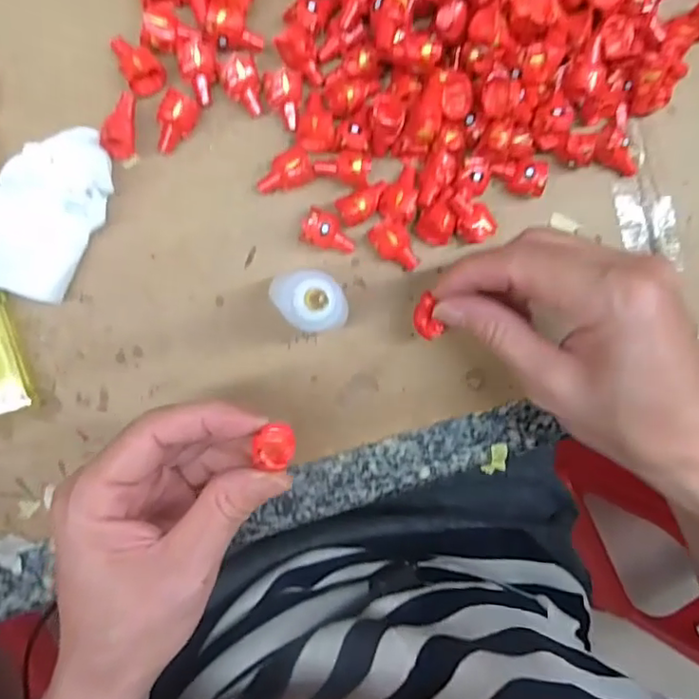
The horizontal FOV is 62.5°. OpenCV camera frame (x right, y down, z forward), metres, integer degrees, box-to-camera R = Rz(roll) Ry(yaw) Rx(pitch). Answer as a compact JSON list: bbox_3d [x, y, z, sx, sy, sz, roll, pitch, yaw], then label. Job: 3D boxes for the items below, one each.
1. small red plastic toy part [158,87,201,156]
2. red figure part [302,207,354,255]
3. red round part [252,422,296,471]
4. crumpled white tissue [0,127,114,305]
[{"bbox_3d":[-0.077,-0.100,0.255,0.016,0.012,0.027,25,90,-6],"label":"small red plastic toy part"},{"bbox_3d":[-0.009,-0.053,0.264,0.025,0.014,0.016,18,90,-6],"label":"red figure part"},{"bbox_3d":[-0.027,0.035,0.210,0.015,0.009,0.016,0,92,-6],"label":"red round part"},{"bbox_3d":[-0.136,-0.062,0.244,0.056,0.022,0.075,30,89,-6],"label":"crumpled white tissue"}]

